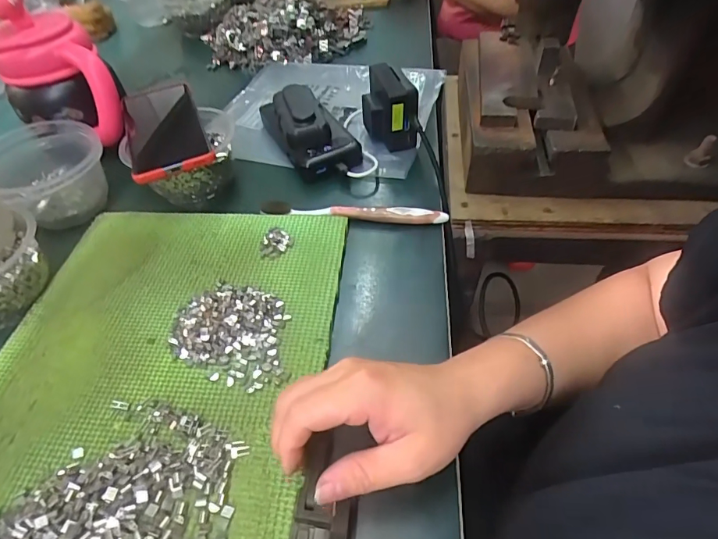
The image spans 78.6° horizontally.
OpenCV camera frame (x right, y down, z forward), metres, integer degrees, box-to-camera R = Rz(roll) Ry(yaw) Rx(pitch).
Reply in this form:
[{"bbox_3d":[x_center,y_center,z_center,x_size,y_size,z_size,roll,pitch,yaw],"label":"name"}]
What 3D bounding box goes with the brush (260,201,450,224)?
[{"bbox_3d":[-0.007,-0.057,0.424,0.181,0.012,0.013,5,49,8],"label":"brush"}]

